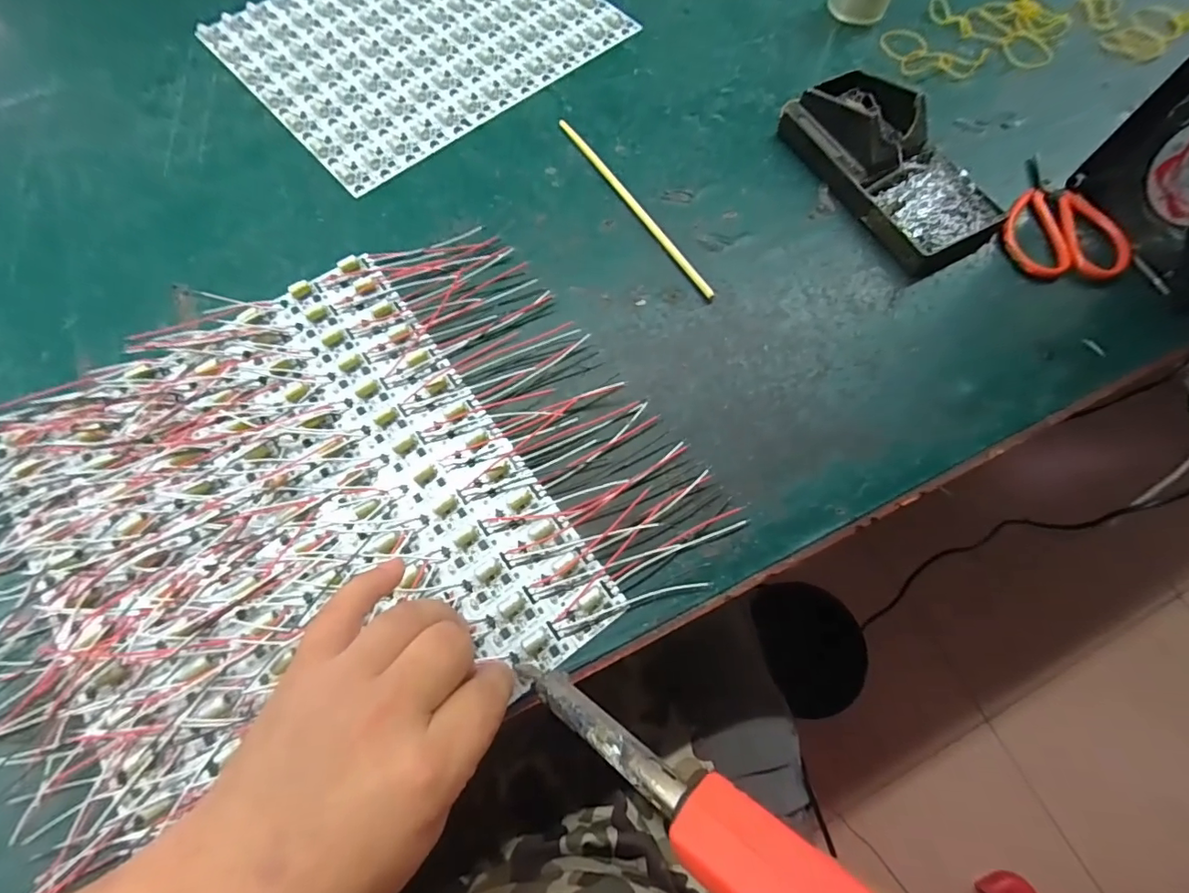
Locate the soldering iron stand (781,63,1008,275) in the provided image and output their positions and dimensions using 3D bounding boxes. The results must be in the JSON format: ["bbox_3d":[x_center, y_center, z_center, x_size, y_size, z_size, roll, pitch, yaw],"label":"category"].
[{"bbox_3d":[0.212,-0.206,0.372,0.084,0.038,0.169,-26,70,-11],"label":"soldering iron stand"}]

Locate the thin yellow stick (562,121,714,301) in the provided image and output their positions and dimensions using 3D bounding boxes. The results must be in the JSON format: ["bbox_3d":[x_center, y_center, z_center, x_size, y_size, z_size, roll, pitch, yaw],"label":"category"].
[{"bbox_3d":[0.027,-0.175,0.376,0.008,0.006,0.191,-30,71,-12],"label":"thin yellow stick"}]

